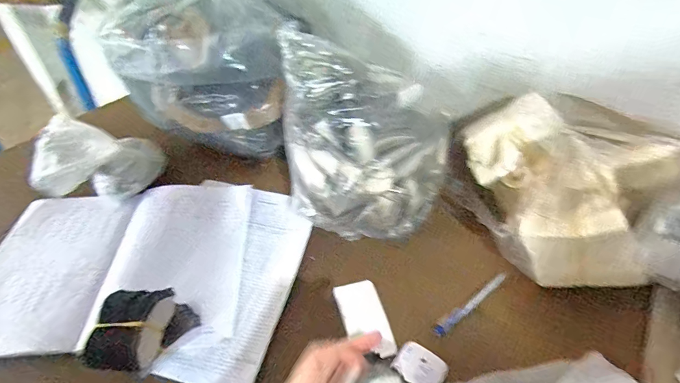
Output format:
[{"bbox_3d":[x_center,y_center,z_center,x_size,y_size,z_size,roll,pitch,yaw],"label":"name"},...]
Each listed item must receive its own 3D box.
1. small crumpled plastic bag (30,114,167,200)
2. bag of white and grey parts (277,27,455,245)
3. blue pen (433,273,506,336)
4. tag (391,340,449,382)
[{"bbox_3d":[-0.386,-0.049,0.593,0.182,0.079,0.105,3,45,3],"label":"small crumpled plastic bag"},{"bbox_3d":[0.042,-0.066,0.518,0.230,0.226,0.175,-3,45,-3],"label":"bag of white and grey parts"},{"bbox_3d":[0.170,0.144,0.484,0.132,0.008,0.014,-27,51,-25],"label":"blue pen"},{"bbox_3d":[0.091,0.201,0.427,0.055,0.011,0.043,26,50,23],"label":"tag"}]

